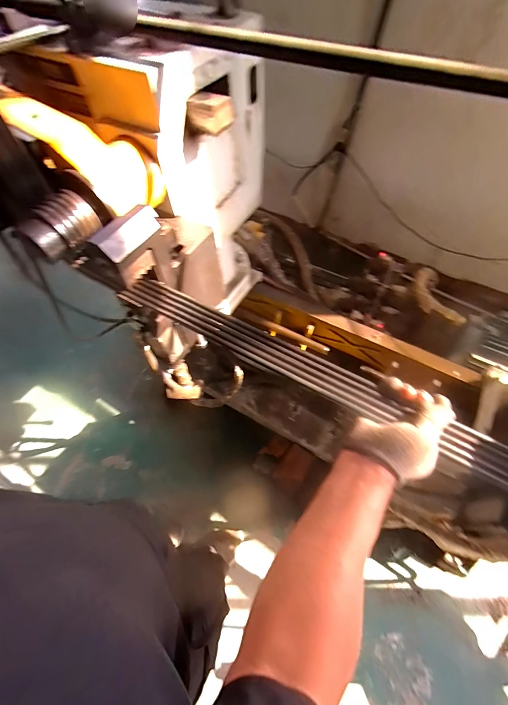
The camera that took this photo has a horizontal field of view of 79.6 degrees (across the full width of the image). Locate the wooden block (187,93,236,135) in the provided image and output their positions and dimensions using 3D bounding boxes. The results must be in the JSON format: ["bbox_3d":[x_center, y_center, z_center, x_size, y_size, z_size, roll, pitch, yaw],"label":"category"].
[{"bbox_3d":[-0.075,-0.422,0.536,0.077,0.042,0.065,5,60,6],"label":"wooden block"}]

